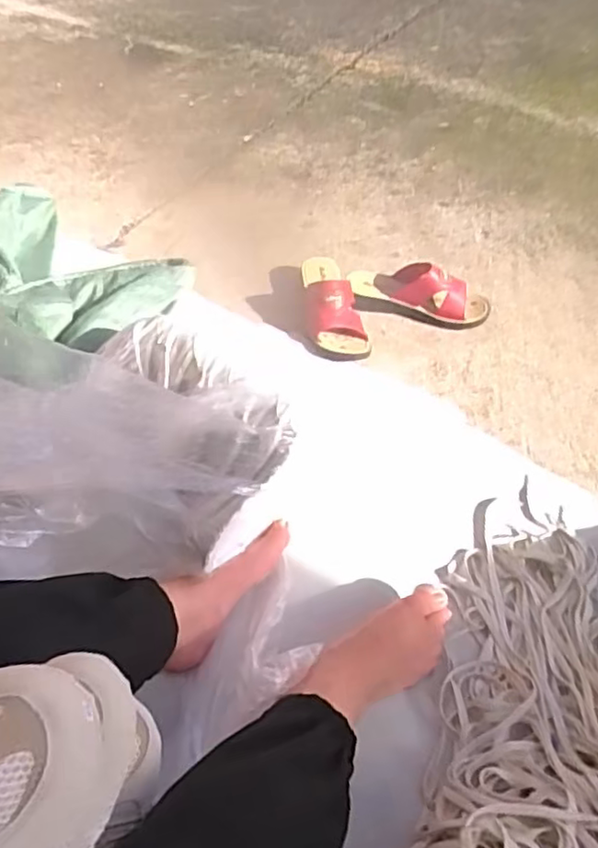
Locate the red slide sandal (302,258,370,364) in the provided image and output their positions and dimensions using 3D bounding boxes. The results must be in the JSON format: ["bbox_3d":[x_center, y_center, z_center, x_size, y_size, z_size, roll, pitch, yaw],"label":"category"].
[{"bbox_3d":[0.053,-0.202,1.033,0.092,0.082,0.238,-3,52,-1],"label":"red slide sandal"}]

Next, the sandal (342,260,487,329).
[{"bbox_3d":[0.196,-0.217,1.040,0.233,0.077,0.088,11,53,10],"label":"sandal"}]

